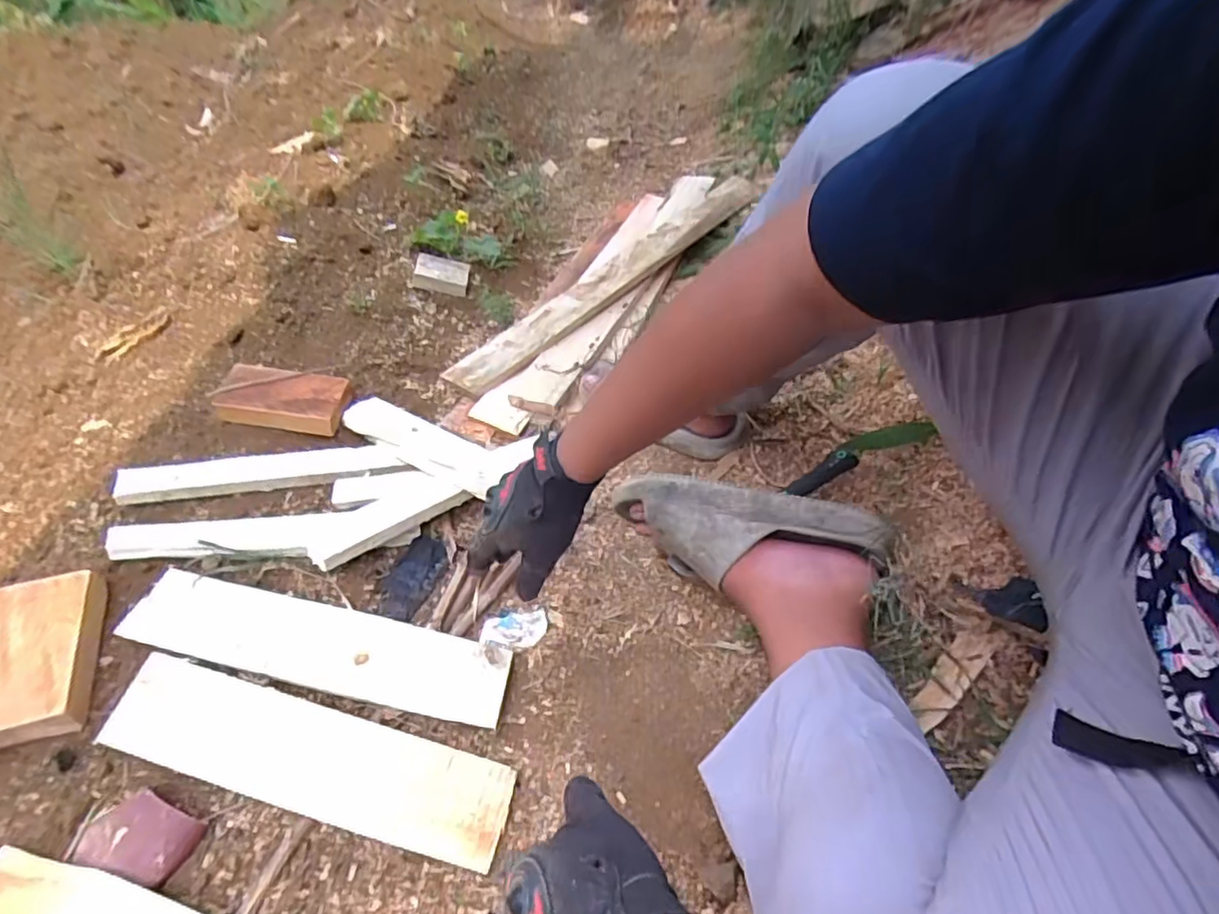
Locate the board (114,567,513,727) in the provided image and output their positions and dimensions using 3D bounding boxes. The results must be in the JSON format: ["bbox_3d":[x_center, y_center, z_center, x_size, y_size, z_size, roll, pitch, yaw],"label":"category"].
[{"bbox_3d":[-0.308,0.203,0.661,0.397,0.009,0.089,12,56,1],"label":"board"}]

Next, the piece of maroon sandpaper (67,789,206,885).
[{"bbox_3d":[-0.415,0.333,0.541,0.094,0.014,0.060,10,54,9],"label":"piece of maroon sandpaper"}]

